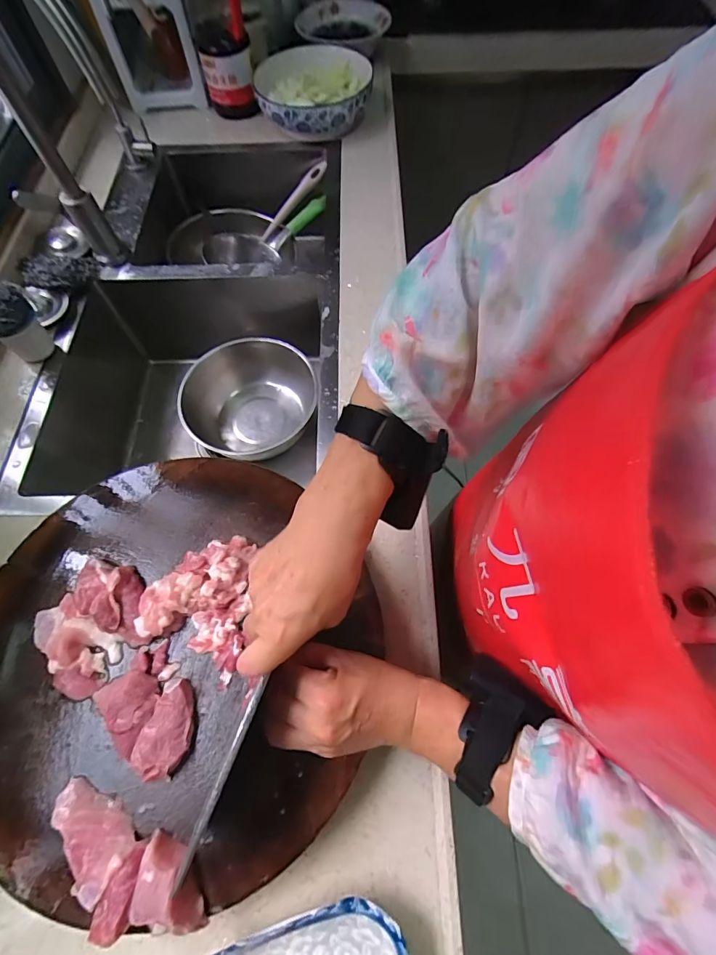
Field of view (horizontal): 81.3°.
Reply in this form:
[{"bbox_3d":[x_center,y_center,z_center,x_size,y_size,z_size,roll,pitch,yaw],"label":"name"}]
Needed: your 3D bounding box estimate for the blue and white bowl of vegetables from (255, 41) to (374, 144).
[{"bbox_3d":[-0.090,-0.789,0.850,0.231,0.071,0.259,-6,66,-2],"label":"blue and white bowl of vegetables"}]

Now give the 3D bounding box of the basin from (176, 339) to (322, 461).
[{"bbox_3d":[-0.189,-0.125,0.731,0.208,0.102,0.220,0,66,1],"label":"basin"}]

